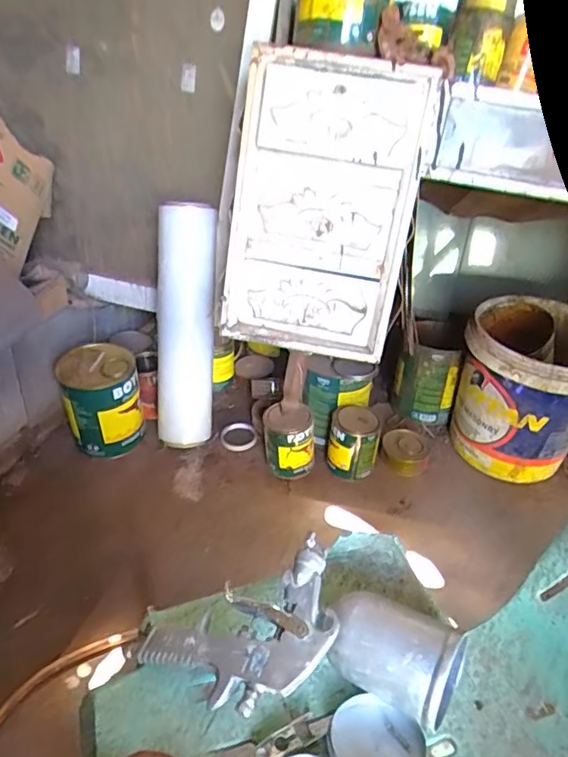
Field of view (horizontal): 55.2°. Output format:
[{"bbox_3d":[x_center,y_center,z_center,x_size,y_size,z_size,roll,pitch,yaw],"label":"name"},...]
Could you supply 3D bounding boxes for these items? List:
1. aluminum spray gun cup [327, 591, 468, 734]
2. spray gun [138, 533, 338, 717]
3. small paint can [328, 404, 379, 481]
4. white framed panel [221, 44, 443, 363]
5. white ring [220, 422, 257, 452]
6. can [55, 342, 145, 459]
[{"bbox_3d":[0.092,0.230,0.464,0.110,0.080,0.087,22,35,28],"label":"aluminum spray gun cup"},{"bbox_3d":[-0.026,0.223,0.456,0.166,0.045,0.097,-25,44,-5],"label":"spray gun"},{"bbox_3d":[0.150,0.132,1.181,0.103,0.125,0.103,3,30,-2],"label":"small paint can"},{"bbox_3d":[0.063,-0.287,0.972,0.319,0.507,0.046,9,22,-1],"label":"white framed panel"},{"bbox_3d":[-0.107,0.140,1.289,0.085,0.023,0.093,3,30,-2],"label":"white ring"},{"bbox_3d":[-0.407,0.058,1.224,0.160,0.224,0.158,3,30,-2],"label":"can"}]

